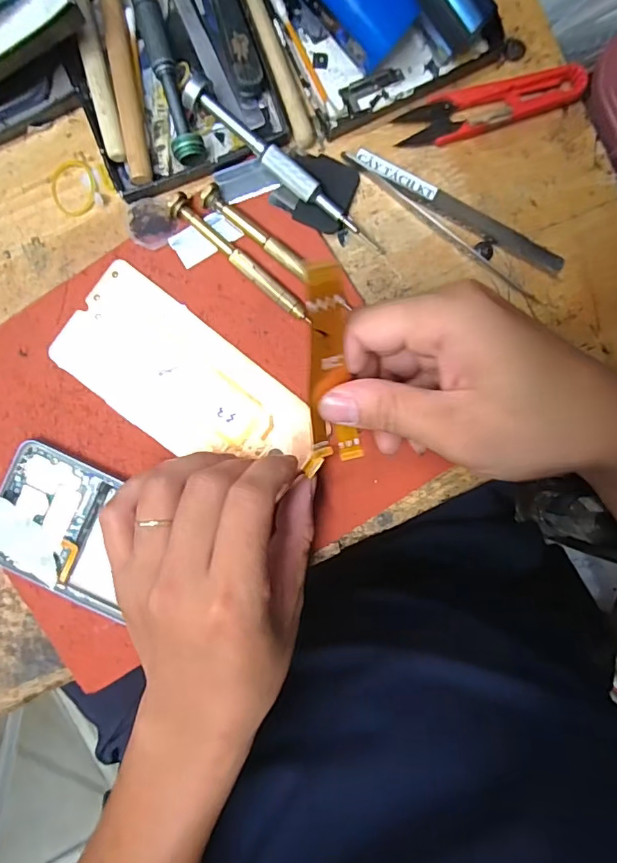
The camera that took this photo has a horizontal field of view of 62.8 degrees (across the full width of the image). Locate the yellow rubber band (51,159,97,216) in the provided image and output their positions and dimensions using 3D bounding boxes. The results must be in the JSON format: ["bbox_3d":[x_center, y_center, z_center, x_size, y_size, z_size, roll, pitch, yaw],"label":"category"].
[{"bbox_3d":[-0.130,-0.135,0.279,0.027,0.004,0.028,0,94,0],"label":"yellow rubber band"}]

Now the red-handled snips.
[{"bbox_3d":[0.098,-0.174,0.271,0.098,0.010,0.025,-12,94,1],"label":"red-handled snips"}]

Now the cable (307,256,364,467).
[{"bbox_3d":[0.011,-0.026,0.221,0.021,0.011,0.096,-6,127,-1],"label":"cable"}]

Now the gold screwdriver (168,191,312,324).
[{"bbox_3d":[-0.036,-0.094,0.274,0.095,0.010,0.013,39,93,-2],"label":"gold screwdriver"}]

